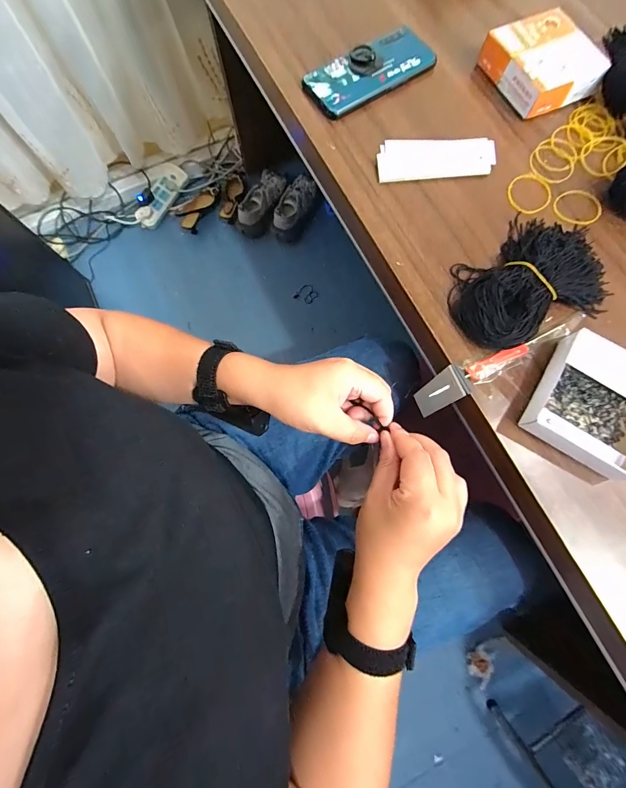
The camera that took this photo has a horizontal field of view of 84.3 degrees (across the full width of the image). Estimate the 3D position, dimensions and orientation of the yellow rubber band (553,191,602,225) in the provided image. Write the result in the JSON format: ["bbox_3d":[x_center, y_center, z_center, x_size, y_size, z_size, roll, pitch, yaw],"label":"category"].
[{"bbox_3d":[0.293,-0.207,0.383,0.051,0.004,0.046,1,77,2],"label":"yellow rubber band"}]

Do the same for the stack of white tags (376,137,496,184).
[{"bbox_3d":[0.141,-0.270,0.397,0.133,0.013,0.053,-3,76,1],"label":"stack of white tags"}]

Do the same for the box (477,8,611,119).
[{"bbox_3d":[0.272,-0.392,0.408,0.100,0.035,0.108,-25,77,-5],"label":"box"}]

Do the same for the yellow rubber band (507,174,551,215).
[{"bbox_3d":[0.244,-0.226,0.388,0.054,0.004,0.047,-28,78,-5],"label":"yellow rubber band"}]

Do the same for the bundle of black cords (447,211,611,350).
[{"bbox_3d":[0.220,-0.113,0.345,0.177,0.034,0.122,-39,79,-8],"label":"bundle of black cords"}]

